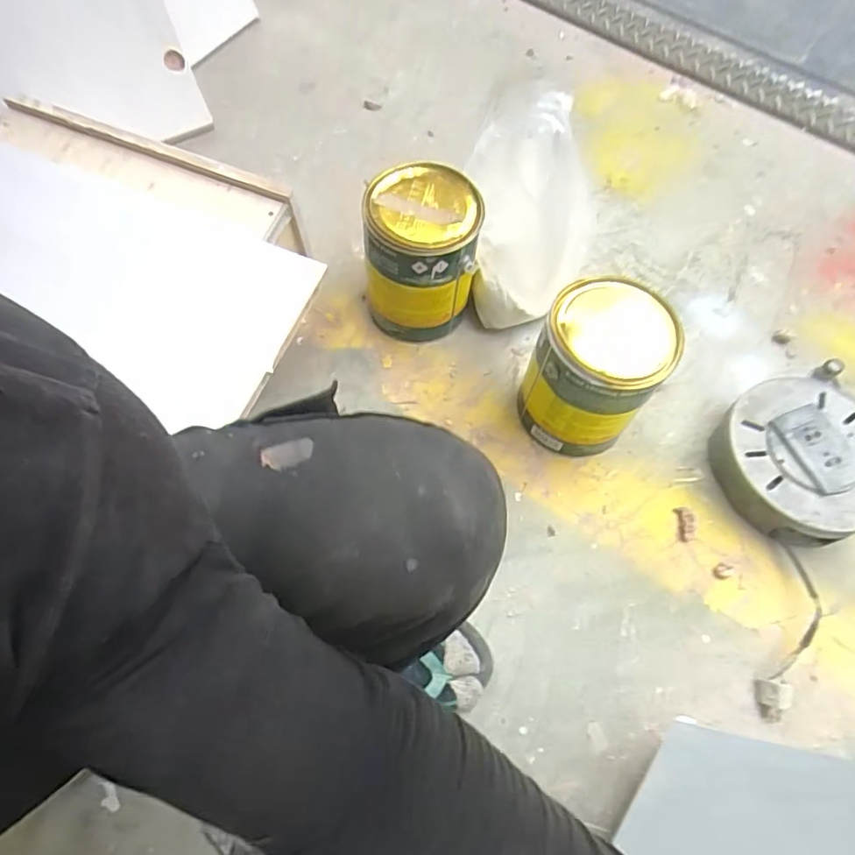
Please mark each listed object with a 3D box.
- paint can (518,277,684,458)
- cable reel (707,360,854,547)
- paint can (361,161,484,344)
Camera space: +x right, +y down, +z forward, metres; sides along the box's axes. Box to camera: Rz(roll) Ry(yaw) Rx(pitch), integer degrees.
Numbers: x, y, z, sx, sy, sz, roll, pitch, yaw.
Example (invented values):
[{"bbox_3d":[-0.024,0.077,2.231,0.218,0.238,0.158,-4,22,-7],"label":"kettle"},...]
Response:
[{"bbox_3d":[0.224,-0.070,0.775,0.157,0.218,0.163,27,69,12],"label":"paint can"},{"bbox_3d":[0.527,0.045,0.797,0.222,0.077,0.214,1,64,-3],"label":"cable reel"},{"bbox_3d":[-0.009,-0.250,0.854,0.166,0.224,0.151,-4,66,-1],"label":"paint can"}]

